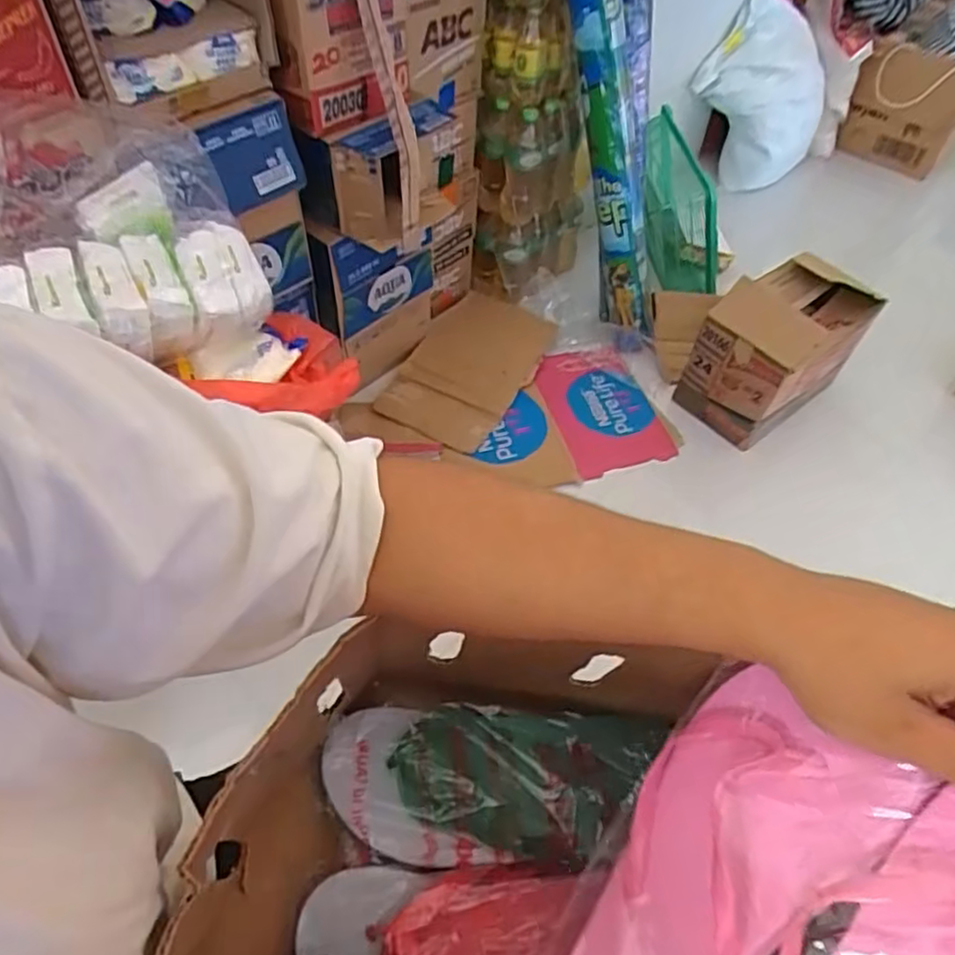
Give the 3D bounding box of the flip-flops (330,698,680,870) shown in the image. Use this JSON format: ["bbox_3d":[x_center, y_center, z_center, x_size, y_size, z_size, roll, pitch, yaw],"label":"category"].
[{"bbox_3d":[0.013,0.203,0.461,0.221,0.039,0.095,1,51,-3],"label":"flip-flops"}]

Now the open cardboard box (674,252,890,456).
[{"bbox_3d":[0.647,-0.287,1.489,0.375,0.222,0.214,-31,60,-25],"label":"open cardboard box"}]

